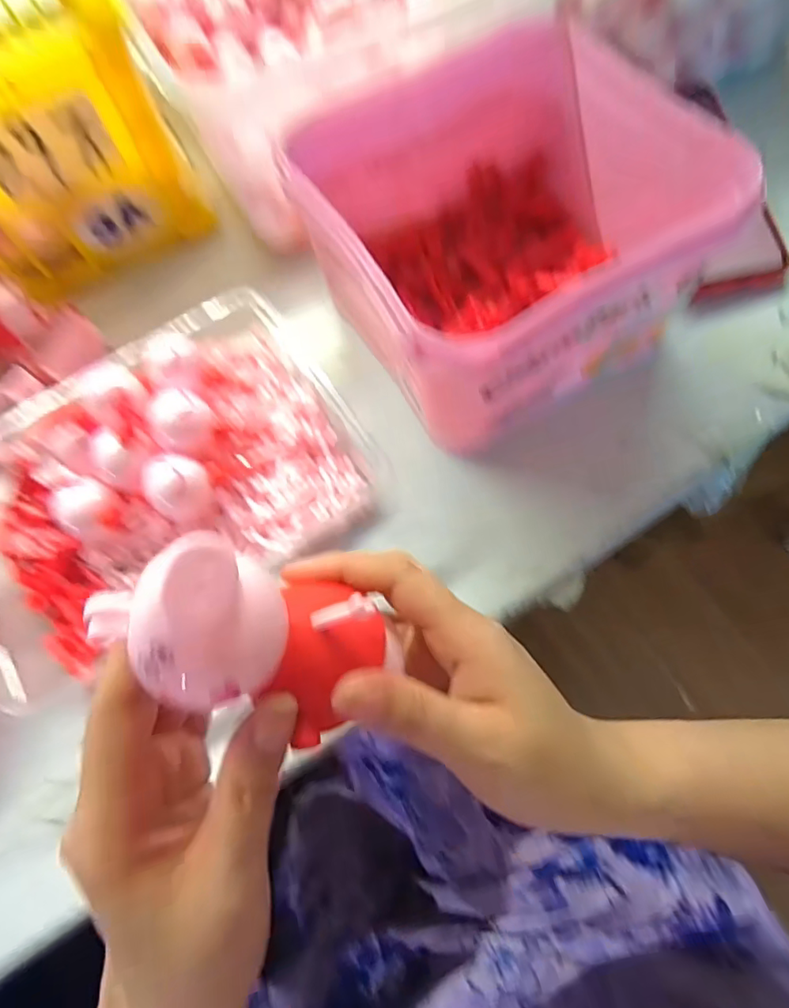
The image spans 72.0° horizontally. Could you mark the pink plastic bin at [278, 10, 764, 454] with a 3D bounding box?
[{"bbox_3d":[0.062,-0.159,0.323,0.189,0.103,0.199,-26,71,-5],"label":"pink plastic bin"}]

